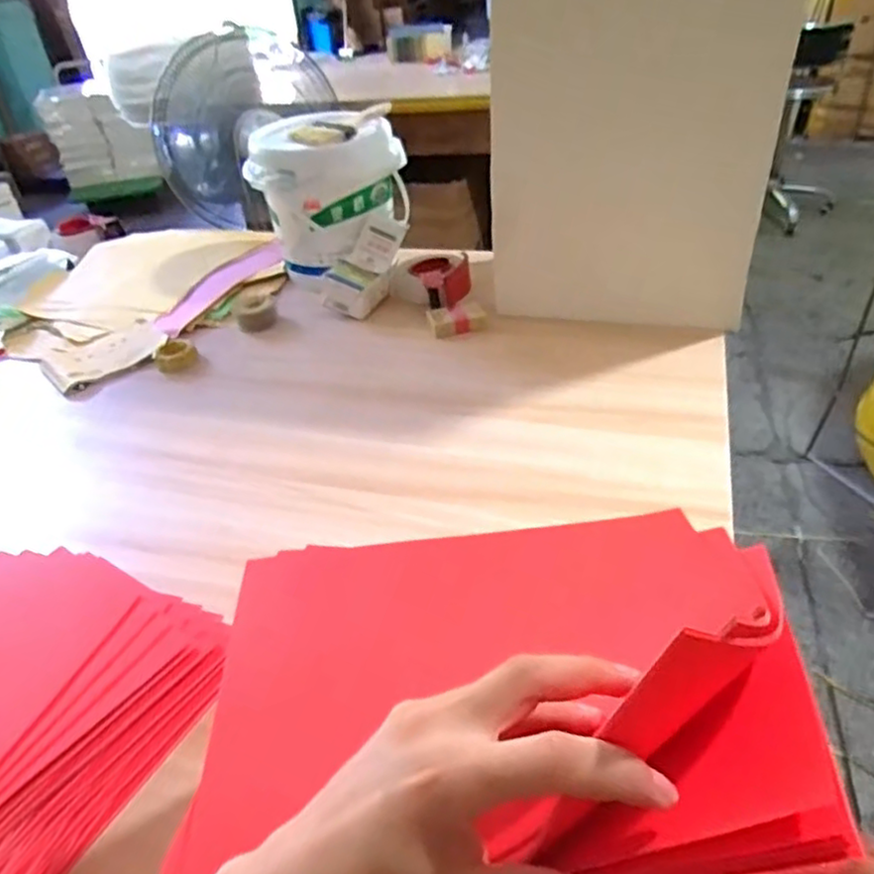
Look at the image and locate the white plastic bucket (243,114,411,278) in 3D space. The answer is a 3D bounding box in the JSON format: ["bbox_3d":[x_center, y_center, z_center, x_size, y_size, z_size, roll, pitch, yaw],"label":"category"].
[{"bbox_3d":[-0.194,-0.434,1.245,0.213,0.249,0.211,22,45,33],"label":"white plastic bucket"}]

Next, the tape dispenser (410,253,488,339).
[{"bbox_3d":[0.019,-0.245,1.150,0.104,0.053,0.207,-9,37,-4],"label":"tape dispenser"}]

